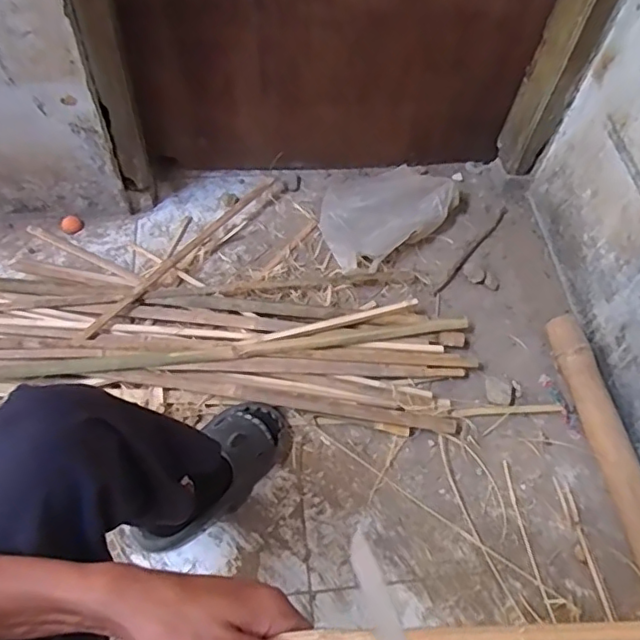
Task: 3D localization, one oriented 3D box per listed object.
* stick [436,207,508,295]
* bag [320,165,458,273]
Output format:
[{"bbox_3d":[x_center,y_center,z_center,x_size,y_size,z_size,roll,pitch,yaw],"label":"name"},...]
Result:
[{"bbox_3d":[0.345,-0.159,1.292,0.017,0.010,0.317,34,61,16],"label":"stick"},{"bbox_3d":[0.130,-0.250,1.289,0.323,0.078,0.243,-27,64,-20],"label":"bag"}]

